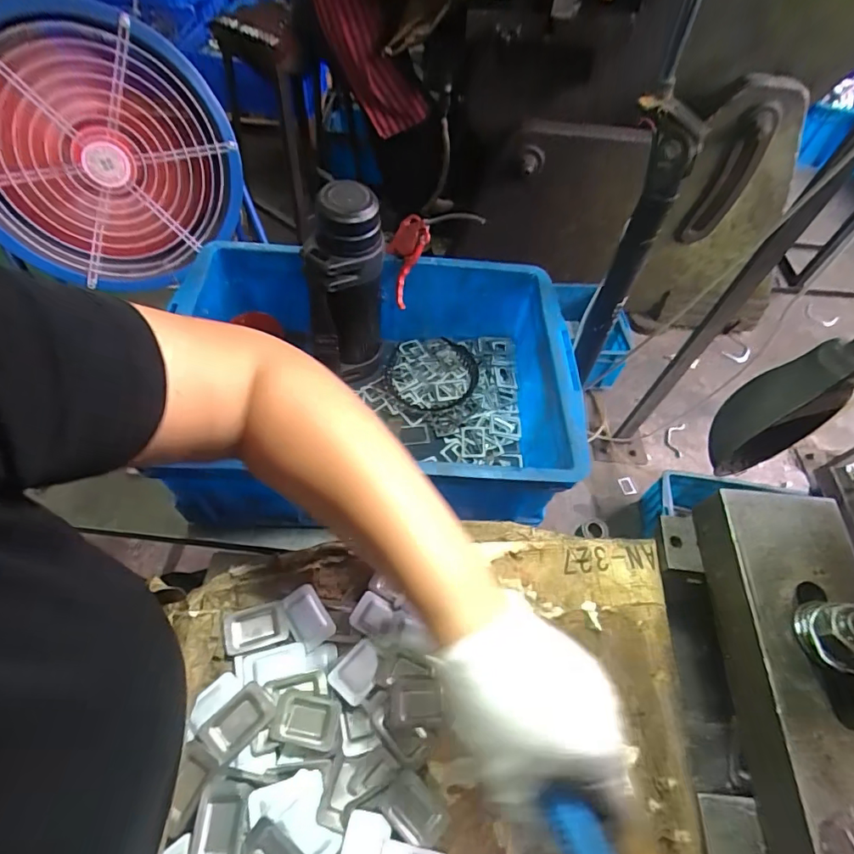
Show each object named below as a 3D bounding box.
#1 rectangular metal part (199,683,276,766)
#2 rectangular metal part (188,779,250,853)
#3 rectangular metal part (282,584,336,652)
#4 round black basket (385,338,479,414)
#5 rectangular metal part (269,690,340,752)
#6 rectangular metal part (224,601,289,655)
[{"bbox_3d":[-0.114,0.178,0.291,0.040,0.005,0.025,-38,67,-24],"label":"rectangular metal part"},{"bbox_3d":[-0.113,0.218,0.261,0.026,0.004,0.041,3,57,-2],"label":"rectangular metal part"},{"bbox_3d":[-0.082,0.130,0.329,0.026,0.007,0.038,-31,65,-21],"label":"rectangular metal part"},{"bbox_3d":[0.008,-0.086,0.743,0.141,0.036,0.150,2,57,-3],"label":"round black basket"},{"bbox_3d":[-0.074,0.178,0.293,0.039,0.005,0.028,10,57,3],"label":"rectangular metal part"},{"bbox_3d":[-0.115,0.135,0.323,0.040,0.010,0.026,-10,59,-10],"label":"rectangular metal part"}]

